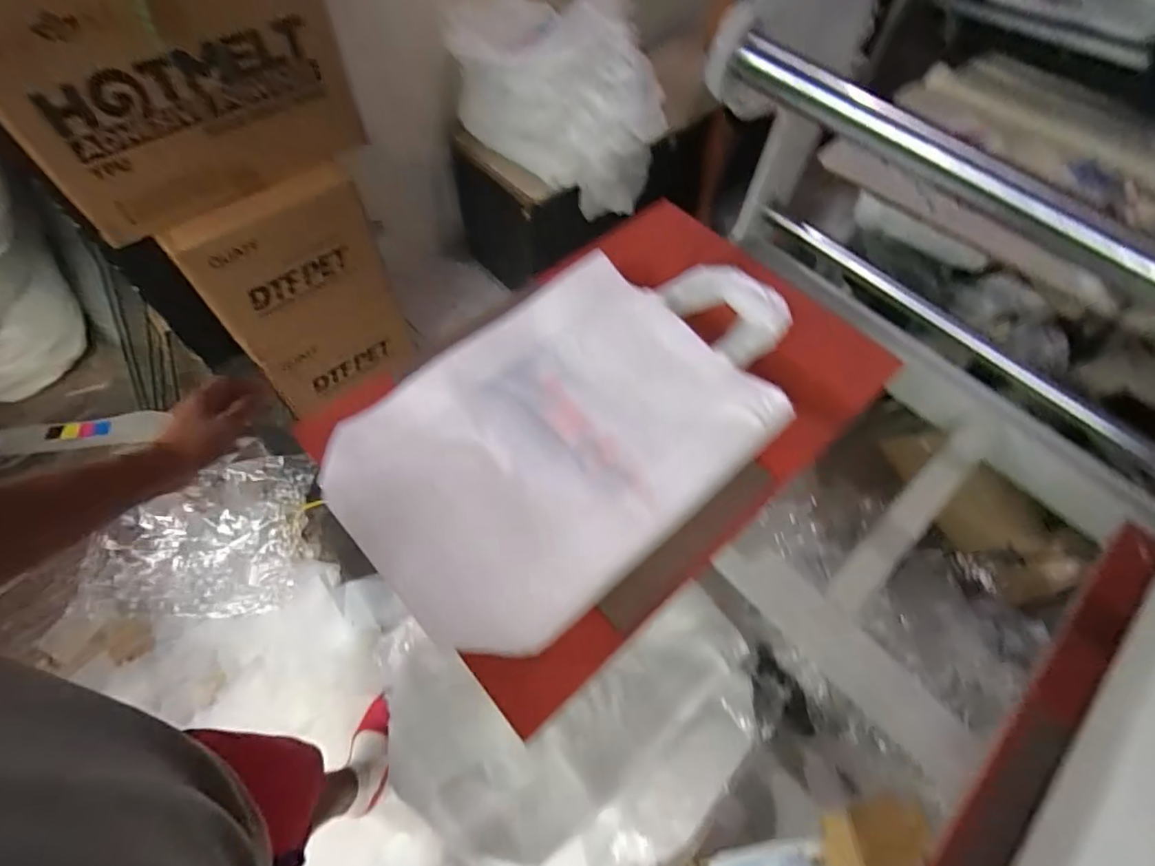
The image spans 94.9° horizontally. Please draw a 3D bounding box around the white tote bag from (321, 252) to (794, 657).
[{"bbox_3d":[0.031,-0.034,0.586,0.543,0.077,0.297,-38,71,-20],"label":"white tote bag"}]

